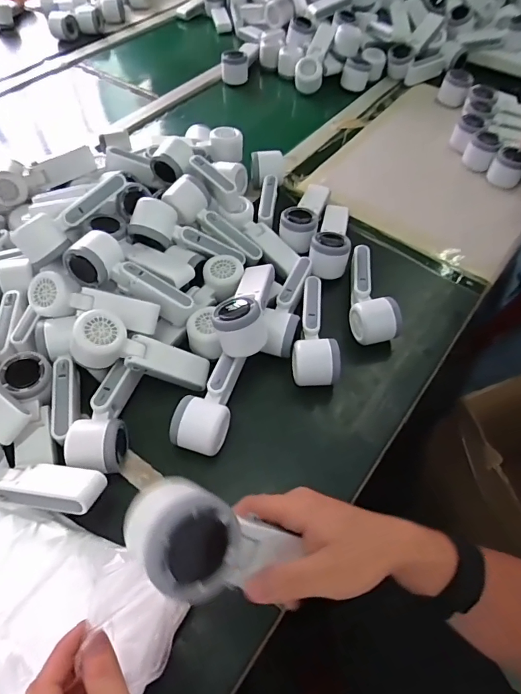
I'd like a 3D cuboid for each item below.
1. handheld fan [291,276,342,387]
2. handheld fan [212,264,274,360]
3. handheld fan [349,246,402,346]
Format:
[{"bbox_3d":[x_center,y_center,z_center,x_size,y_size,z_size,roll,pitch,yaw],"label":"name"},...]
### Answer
[{"bbox_3d":[0.064,-0.022,0.580,0.055,0.052,0.164,-4,56,-3],"label":"handheld fan"},{"bbox_3d":[-0.019,-0.065,0.555,0.063,0.060,0.145,5,56,3],"label":"handheld fan"},{"bbox_3d":[0.148,-0.077,0.621,0.052,0.053,0.164,-6,56,-5],"label":"handheld fan"}]

